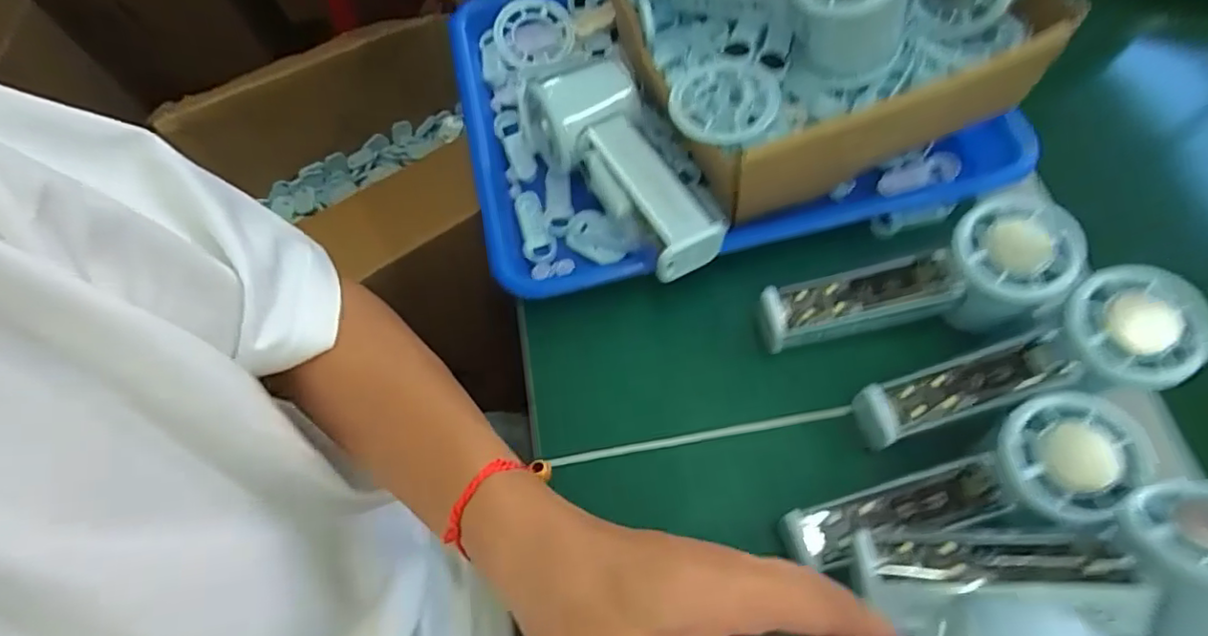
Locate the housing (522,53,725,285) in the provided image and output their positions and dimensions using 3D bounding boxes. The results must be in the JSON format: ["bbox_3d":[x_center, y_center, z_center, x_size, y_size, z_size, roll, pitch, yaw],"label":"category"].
[{"bbox_3d":[0.013,-0.088,0.362,0.060,0.055,0.153,-30,69,-9],"label":"housing"}]

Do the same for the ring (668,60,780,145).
[{"bbox_3d":[0.066,-0.116,0.330,0.058,0.015,0.053,-1,67,3],"label":"ring"}]

